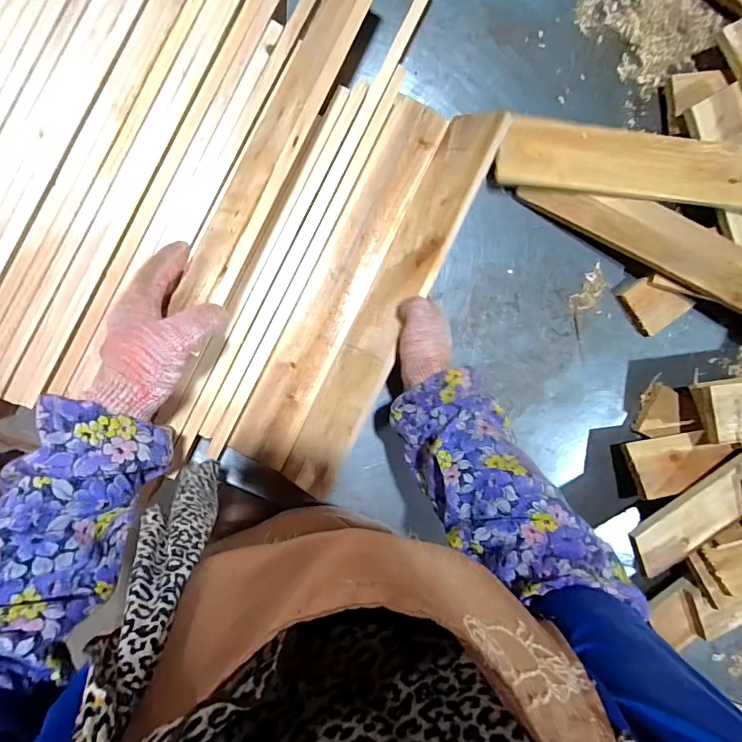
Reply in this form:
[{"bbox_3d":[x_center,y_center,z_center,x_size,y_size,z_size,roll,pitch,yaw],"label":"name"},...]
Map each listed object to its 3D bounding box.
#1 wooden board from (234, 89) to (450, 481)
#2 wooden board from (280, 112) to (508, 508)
[{"bbox_3d":[-0.037,-0.114,0.550,0.071,0.010,0.491,26,88,-8],"label":"wooden board"},{"bbox_3d":[0.029,-0.090,0.537,0.011,0.079,0.506,28,86,-53],"label":"wooden board"}]

